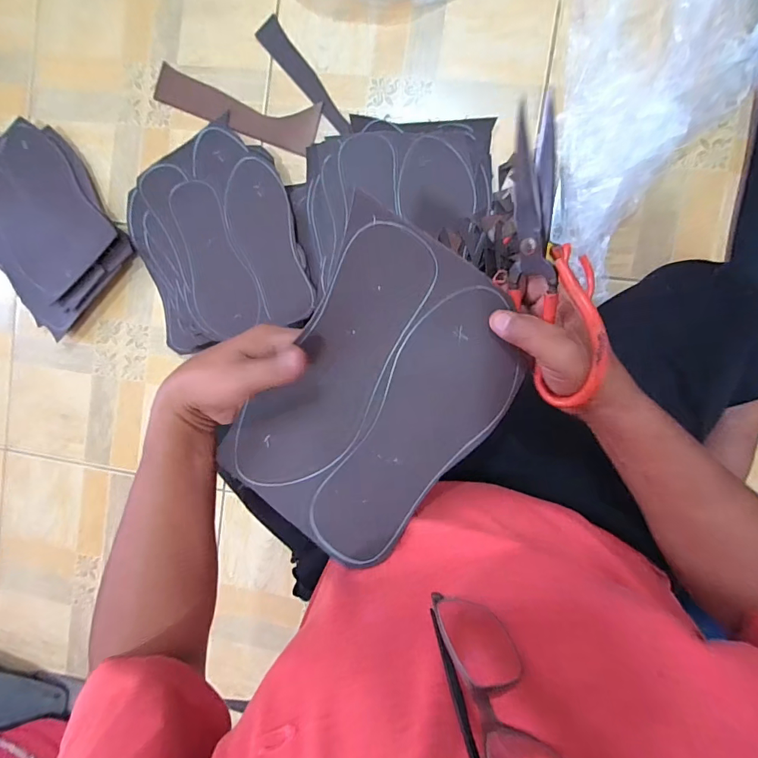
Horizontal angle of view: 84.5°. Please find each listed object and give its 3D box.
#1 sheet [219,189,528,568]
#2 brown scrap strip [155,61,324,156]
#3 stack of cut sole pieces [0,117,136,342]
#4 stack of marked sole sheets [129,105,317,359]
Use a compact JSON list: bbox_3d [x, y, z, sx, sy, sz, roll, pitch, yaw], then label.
[{"bbox_3d":[0.000,0.015,0.335,0.174,0.031,0.252,32,97,0],"label":"sheet"},{"bbox_3d":[-0.218,-0.420,0.635,0.267,0.007,0.075,24,97,4],"label":"brown scrap strip"},{"bbox_3d":[-0.548,-0.252,0.670,0.223,0.032,0.306,-41,89,8],"label":"stack of cut sole pieces"},{"bbox_3d":[-0.244,-0.204,0.629,0.249,0.050,0.286,-15,92,8],"label":"stack of marked sole sheets"}]

